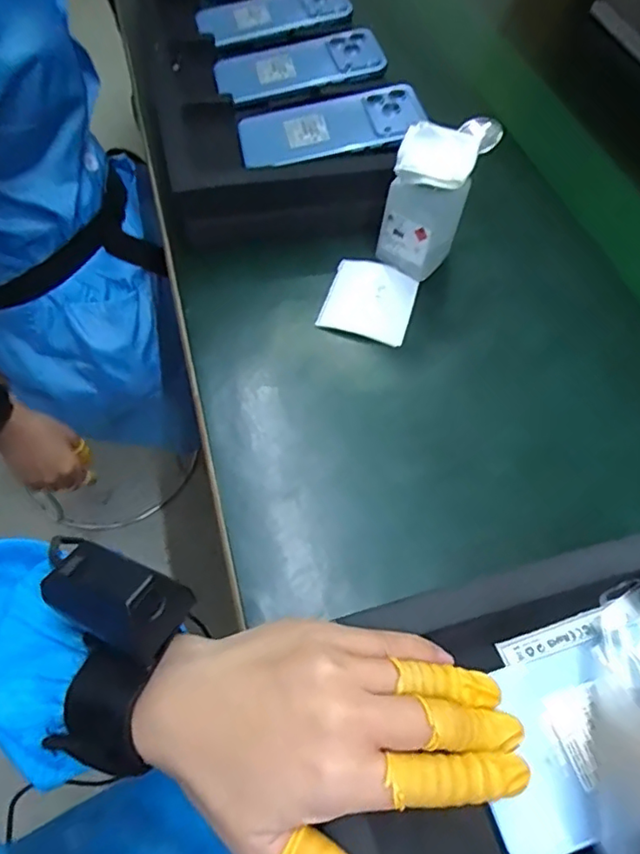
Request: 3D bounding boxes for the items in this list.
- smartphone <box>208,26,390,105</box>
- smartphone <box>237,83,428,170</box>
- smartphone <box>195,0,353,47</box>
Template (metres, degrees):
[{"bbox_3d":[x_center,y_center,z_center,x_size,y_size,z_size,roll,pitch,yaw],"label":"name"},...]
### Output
[{"bbox_3d":[-0.020,-0.357,0.559,0.162,0.016,0.077,-18,69,-4],"label":"smartphone"},{"bbox_3d":[0.012,-0.271,0.510,0.168,0.012,0.082,-13,64,-3],"label":"smartphone"},{"bbox_3d":[-0.048,-0.446,0.611,0.164,0.013,0.089,-20,60,-10],"label":"smartphone"}]

